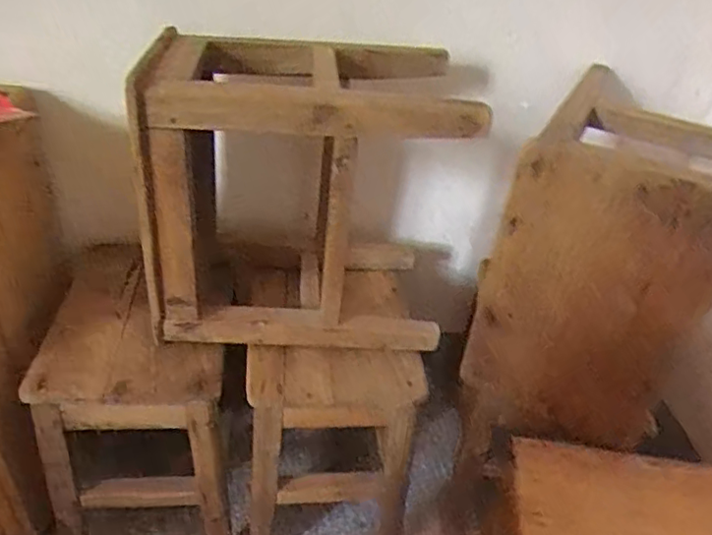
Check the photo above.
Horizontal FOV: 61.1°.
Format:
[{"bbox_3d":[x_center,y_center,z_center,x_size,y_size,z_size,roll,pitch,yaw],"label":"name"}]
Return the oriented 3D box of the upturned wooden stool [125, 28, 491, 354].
[{"bbox_3d":[-0.067,-0.078,0.766,0.344,0.363,0.277,-1,35,-11],"label":"upturned wooden stool"}]

